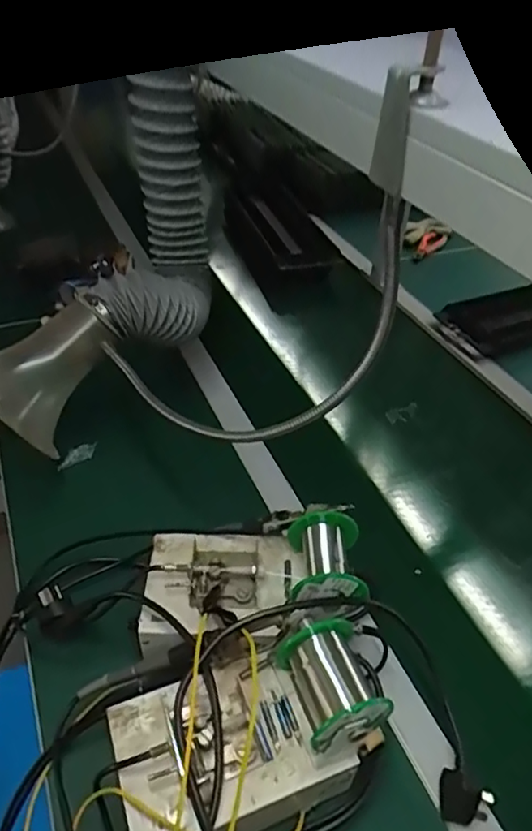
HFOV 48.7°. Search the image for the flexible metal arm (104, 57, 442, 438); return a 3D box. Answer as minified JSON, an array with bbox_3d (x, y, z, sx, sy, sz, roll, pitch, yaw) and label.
[{"bbox_3d":[0.007,-0.096,0.538,0.188,0.436,0.097,37,40,-14],"label":"flexible metal arm"}]

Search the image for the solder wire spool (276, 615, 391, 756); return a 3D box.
[{"bbox_3d":[0.052,0.217,0.472,0.066,0.066,0.089,-13,43,-17],"label":"solder wire spool"}]

